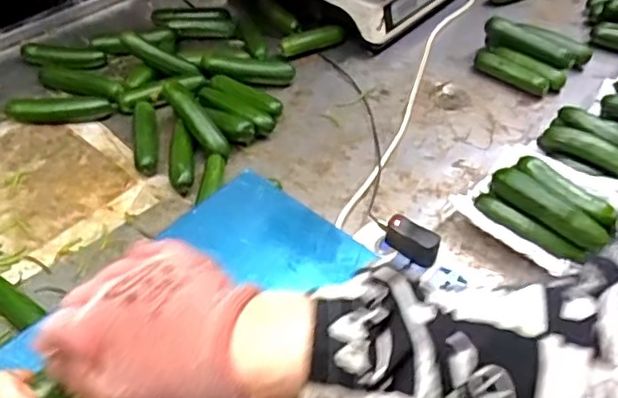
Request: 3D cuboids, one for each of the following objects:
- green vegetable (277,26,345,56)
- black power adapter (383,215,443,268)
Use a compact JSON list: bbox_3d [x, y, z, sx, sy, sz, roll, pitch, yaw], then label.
[{"bbox_3d":[0.003,-0.238,0.945,0.100,0.031,0.027,-15,51,-19],"label":"green vegetable"},{"bbox_3d":[0.104,0.041,0.639,0.056,0.036,0.020,31,52,21],"label":"black power adapter"}]

